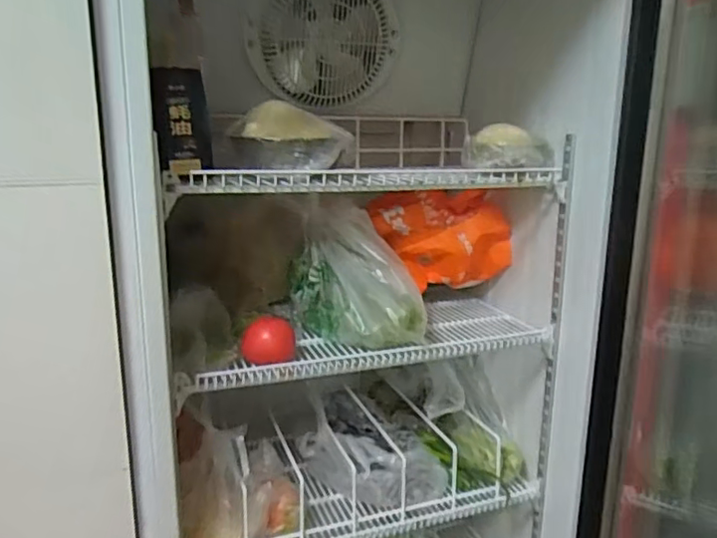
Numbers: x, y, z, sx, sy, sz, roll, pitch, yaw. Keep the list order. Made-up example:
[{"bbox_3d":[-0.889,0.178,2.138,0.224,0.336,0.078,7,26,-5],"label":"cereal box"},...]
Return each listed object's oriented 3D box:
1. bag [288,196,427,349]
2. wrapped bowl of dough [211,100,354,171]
[{"bbox_3d":[0.006,0.007,0.872,0.220,0.178,0.104,11,18,35],"label":"bag"},{"bbox_3d":[-0.099,-0.162,0.744,0.134,0.073,0.118,8,16,28],"label":"wrapped bowl of dough"}]

